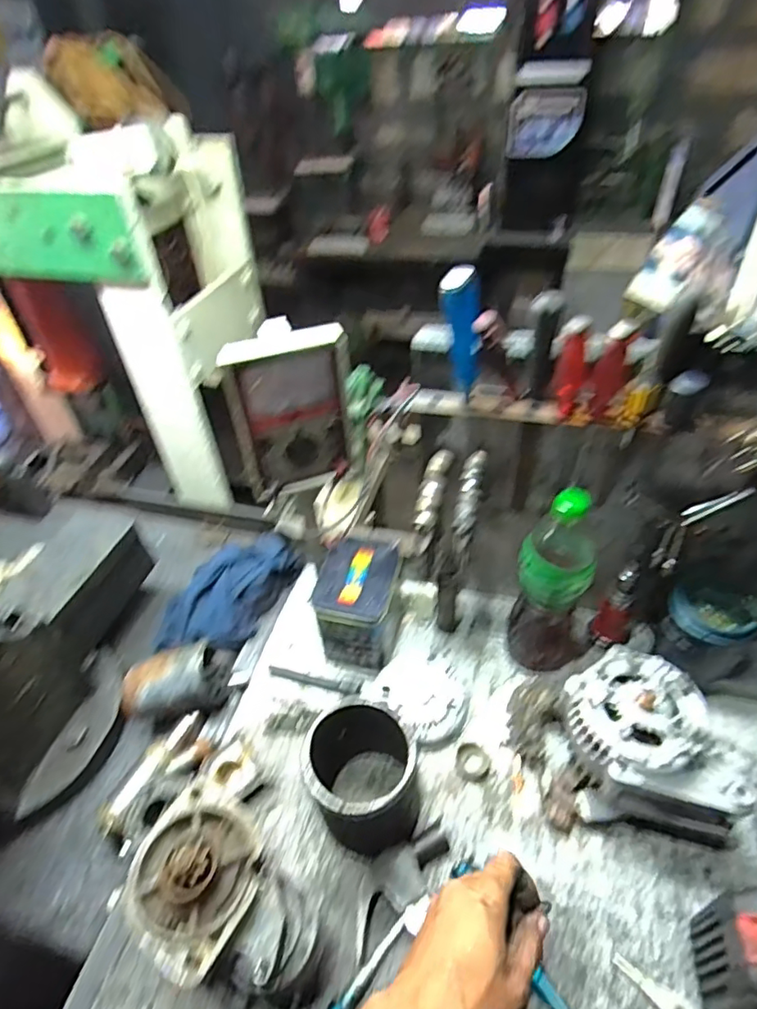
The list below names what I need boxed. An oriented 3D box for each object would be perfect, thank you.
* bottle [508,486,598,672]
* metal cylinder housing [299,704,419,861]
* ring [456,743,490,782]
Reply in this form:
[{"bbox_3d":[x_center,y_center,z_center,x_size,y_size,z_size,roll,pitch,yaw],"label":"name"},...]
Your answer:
[{"bbox_3d":[0.210,0.082,0.640,0.079,0.266,0.094,20,48,23],"label":"bottle"},{"bbox_3d":[-0.017,0.276,0.564,0.104,0.131,0.124,-19,45,-16],"label":"metal cylinder housing"},{"bbox_3d":[0.108,0.294,0.627,0.036,0.006,0.042,-18,45,-14],"label":"ring"}]

